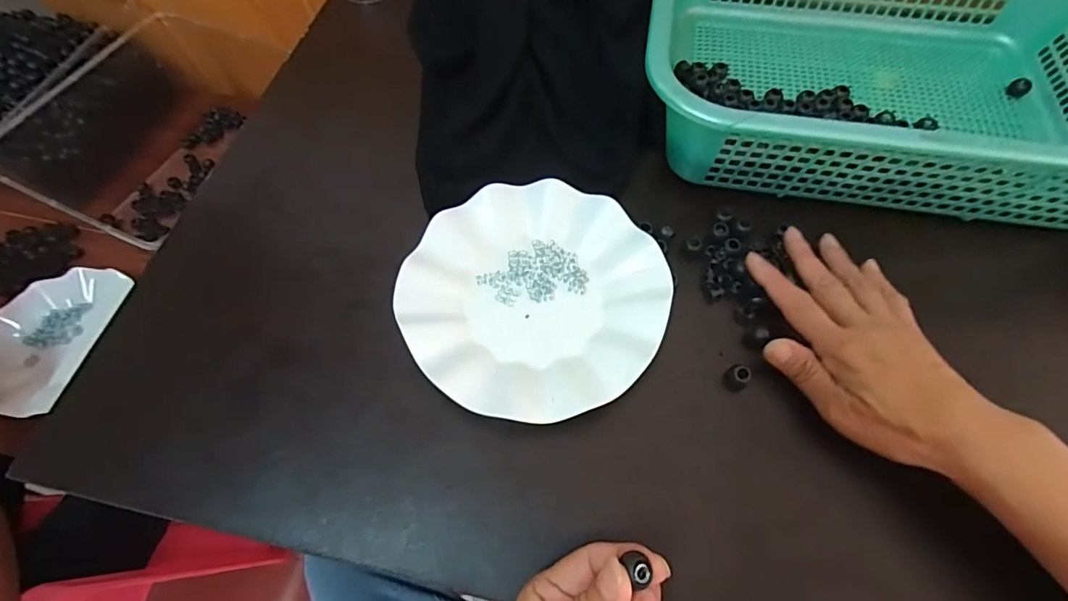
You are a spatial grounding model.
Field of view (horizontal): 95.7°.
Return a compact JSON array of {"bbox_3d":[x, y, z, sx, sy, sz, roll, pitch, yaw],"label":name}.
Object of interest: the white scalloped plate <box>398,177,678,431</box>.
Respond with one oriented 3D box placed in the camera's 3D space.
[{"bbox_3d":[0.000,-0.005,0.352,0.180,0.027,0.177,-1,64,2],"label":"white scalloped plate"}]

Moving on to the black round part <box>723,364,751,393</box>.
[{"bbox_3d":[0.139,0.053,0.331,0.012,0.018,0.015,2,64,3],"label":"black round part"}]

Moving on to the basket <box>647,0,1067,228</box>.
[{"bbox_3d":[0.282,-0.194,0.391,0.379,0.105,0.285,8,64,6],"label":"basket"}]

